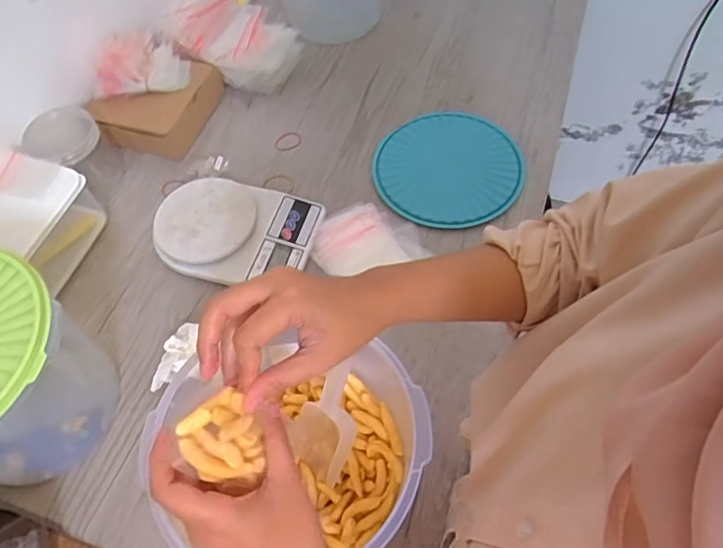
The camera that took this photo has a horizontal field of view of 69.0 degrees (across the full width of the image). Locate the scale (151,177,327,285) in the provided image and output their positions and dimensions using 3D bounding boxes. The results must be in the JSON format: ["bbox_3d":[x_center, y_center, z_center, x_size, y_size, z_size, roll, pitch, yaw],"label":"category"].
[{"bbox_3d":[-0.168,-0.061,0.695,0.208,0.035,0.149,14,62,12],"label":"scale"}]

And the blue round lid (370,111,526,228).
[{"bbox_3d":[0.122,-0.153,0.745,0.201,0.016,0.200,-2,60,3],"label":"blue round lid"}]

